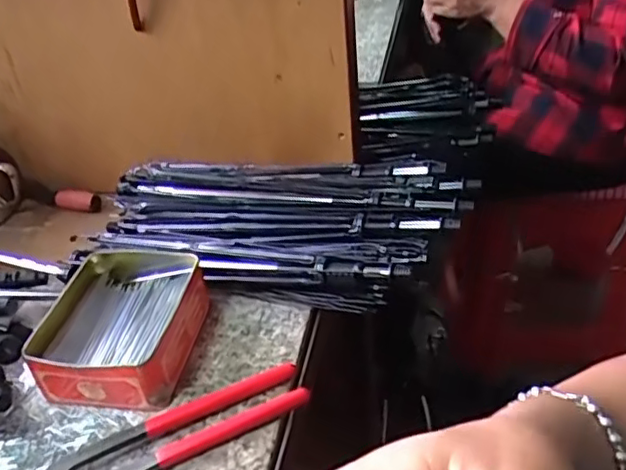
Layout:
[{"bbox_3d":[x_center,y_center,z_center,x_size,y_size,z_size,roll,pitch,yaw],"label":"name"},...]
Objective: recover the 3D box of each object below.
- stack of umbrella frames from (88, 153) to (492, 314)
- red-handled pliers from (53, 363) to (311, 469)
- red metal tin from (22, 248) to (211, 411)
[{"bbox_3d":[-0.035,-0.020,0.550,0.337,0.050,0.172,7,38,18],"label":"stack of umbrella frames"},{"bbox_3d":[-0.098,0.133,0.399,0.192,0.015,0.037,-19,38,-17],"label":"red-handled pliers"},{"bbox_3d":[-0.143,0.068,0.464,0.110,0.049,0.126,3,37,14],"label":"red metal tin"}]

